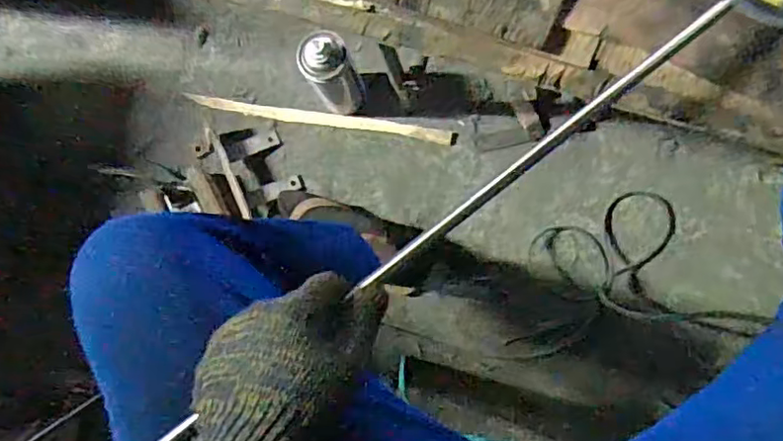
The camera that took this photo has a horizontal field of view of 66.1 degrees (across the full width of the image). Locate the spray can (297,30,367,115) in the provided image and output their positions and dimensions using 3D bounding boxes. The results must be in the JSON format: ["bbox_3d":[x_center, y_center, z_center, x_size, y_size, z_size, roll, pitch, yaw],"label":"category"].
[{"bbox_3d":[-0.074,-0.187,0.791,0.061,0.177,0.066,0,86,6],"label":"spray can"}]

